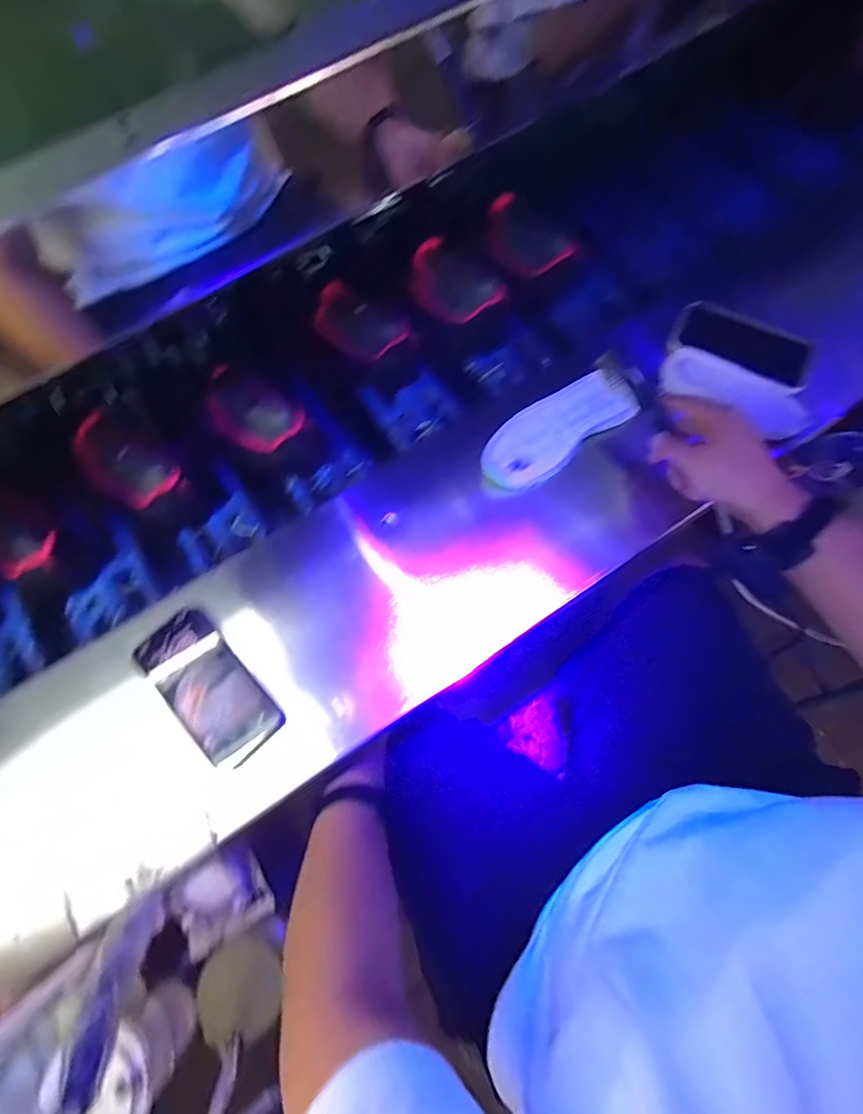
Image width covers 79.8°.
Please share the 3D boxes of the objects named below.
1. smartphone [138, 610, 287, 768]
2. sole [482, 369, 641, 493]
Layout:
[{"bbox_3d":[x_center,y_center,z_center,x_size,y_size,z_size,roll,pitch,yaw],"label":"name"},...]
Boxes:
[{"bbox_3d":[-0.219,0.127,0.508,0.074,0.015,0.162,-41,72,-18],"label":"smartphone"},{"bbox_3d":[0.134,-0.140,0.572,0.172,0.034,0.087,-31,62,2],"label":"sole"}]

